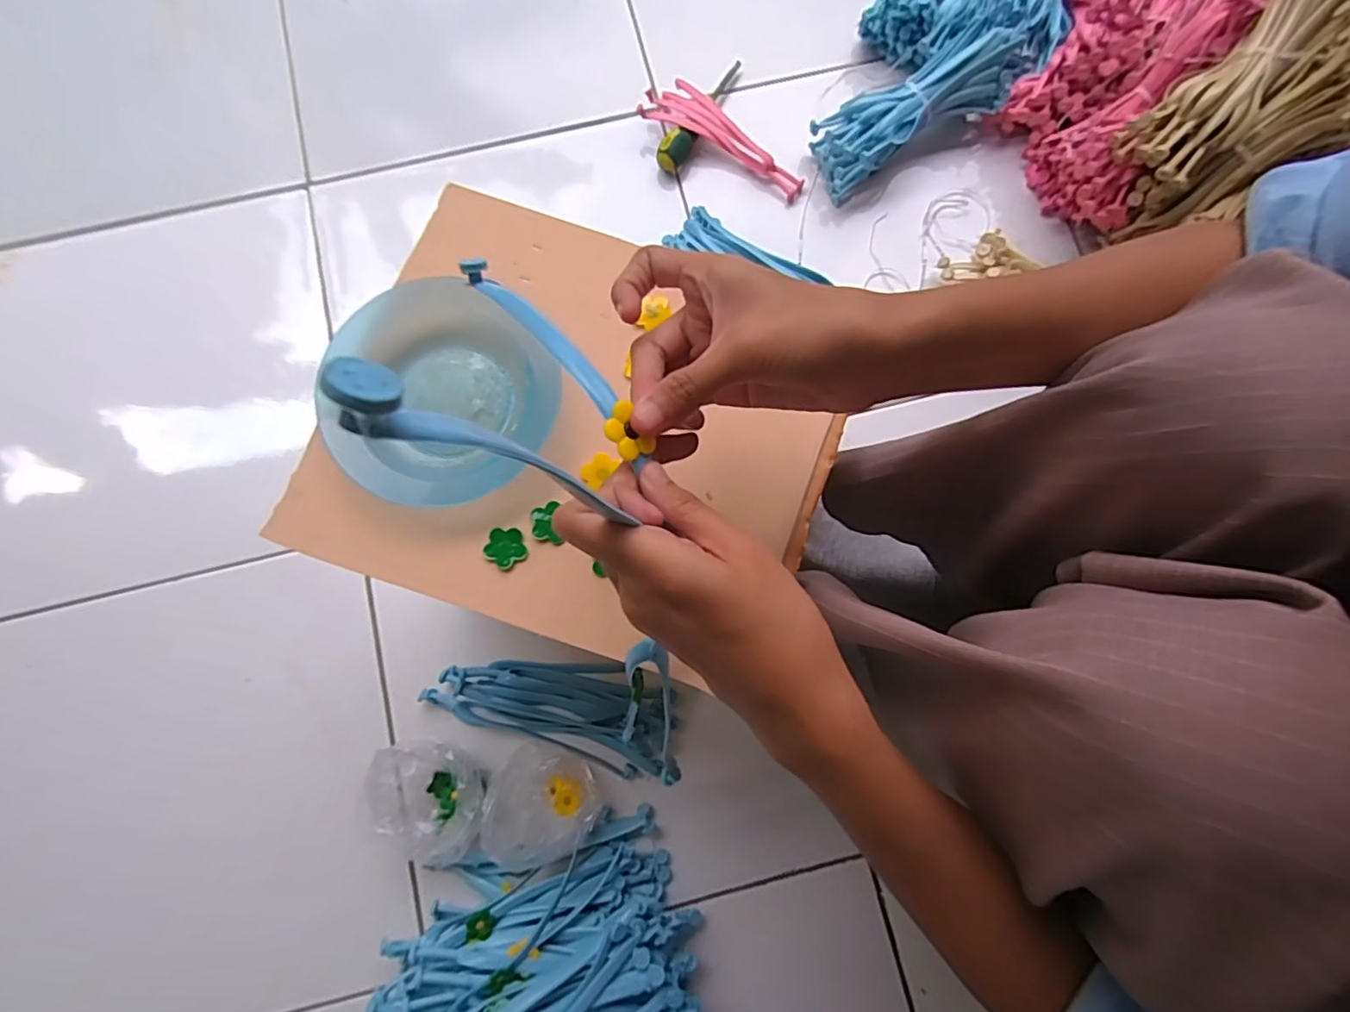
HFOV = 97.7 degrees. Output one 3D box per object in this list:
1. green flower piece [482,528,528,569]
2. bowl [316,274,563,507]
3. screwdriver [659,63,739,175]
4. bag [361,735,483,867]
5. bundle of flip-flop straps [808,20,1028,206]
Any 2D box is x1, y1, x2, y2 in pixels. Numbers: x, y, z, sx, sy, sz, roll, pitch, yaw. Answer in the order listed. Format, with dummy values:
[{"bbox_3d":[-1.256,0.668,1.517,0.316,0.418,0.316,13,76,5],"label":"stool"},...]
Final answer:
[{"bbox_3d":[-0.096,0.023,0.329,0.022,0.004,0.022,0,80,-1],"label":"green flower piece"},{"bbox_3d":[-0.134,-0.064,0.332,0.118,0.028,0.121,0,80,-1],"label":"bowl"},{"bbox_3d":[0.030,-0.439,0.657,0.026,0.035,0.161,30,81,5],"label":"screwdriver"},{"bbox_3d":[-0.211,0.249,0.509,0.096,0.048,0.087,12,80,1],"label":"bag"},{"bbox_3d":[0.254,-0.423,0.625,0.225,0.052,0.078,-29,81,8],"label":"bundle of flip-flop straps"}]

